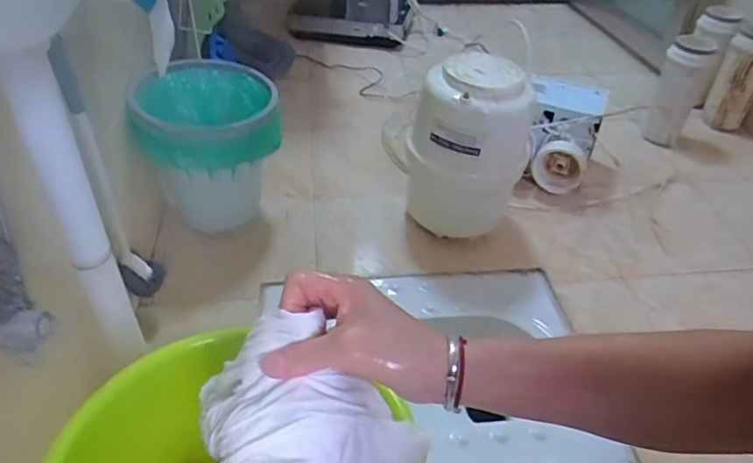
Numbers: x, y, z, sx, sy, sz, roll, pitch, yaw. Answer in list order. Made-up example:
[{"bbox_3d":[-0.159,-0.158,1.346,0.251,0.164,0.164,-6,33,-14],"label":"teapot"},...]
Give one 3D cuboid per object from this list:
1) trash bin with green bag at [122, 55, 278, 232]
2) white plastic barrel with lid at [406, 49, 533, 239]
[{"bbox_3d":[-0.316,-0.163,1.097,0.251,0.251,0.224,-8,40,-12],"label":"trash bin with green bag"},{"bbox_3d":[0.184,-0.148,1.107,0.207,0.341,0.209,17,42,18],"label":"white plastic barrel with lid"}]

